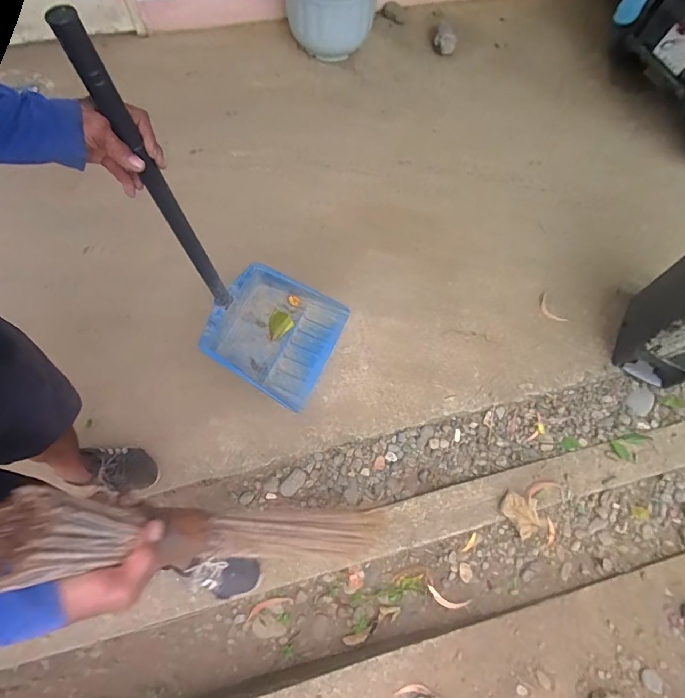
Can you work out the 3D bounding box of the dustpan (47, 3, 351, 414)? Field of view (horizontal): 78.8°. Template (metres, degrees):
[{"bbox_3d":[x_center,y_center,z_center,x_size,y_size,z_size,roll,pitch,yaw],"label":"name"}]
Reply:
[{"bbox_3d":[-0.199,-0.161,0.729,0.208,0.641,0.261,16,65,23],"label":"dustpan"}]

